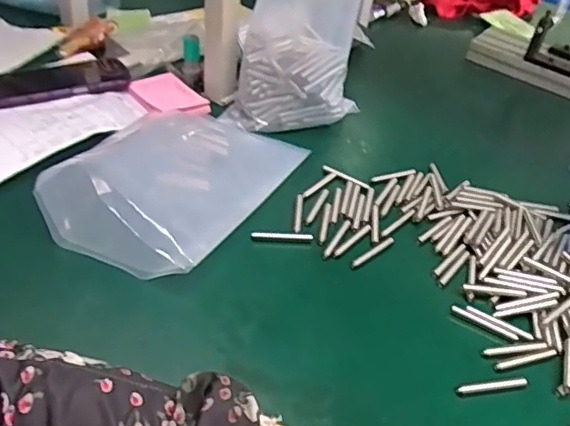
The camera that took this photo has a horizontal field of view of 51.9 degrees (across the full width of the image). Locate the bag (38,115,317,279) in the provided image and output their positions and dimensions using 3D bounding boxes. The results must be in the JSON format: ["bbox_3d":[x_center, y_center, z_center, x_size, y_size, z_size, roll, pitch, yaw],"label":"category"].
[{"bbox_3d":[-0.093,-0.053,0.587,0.156,0.073,0.269,21,41,16],"label":"bag"}]

